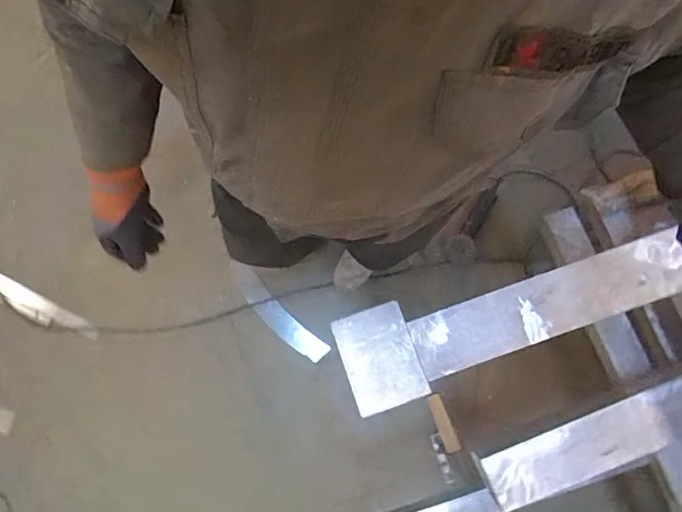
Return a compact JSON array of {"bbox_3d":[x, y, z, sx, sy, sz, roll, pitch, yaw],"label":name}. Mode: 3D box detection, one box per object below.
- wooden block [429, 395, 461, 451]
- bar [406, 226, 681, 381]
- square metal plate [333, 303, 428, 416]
[{"bbox_3d":[0.299,0.489,1.361,0.039,0.031,0.169,-14,52,-3],"label":"wooden block"},{"bbox_3d":[0.344,0.076,0.756,0.465,0.021,0.100,-20,81,2],"label":"bar"},{"bbox_3d":[0.063,0.165,0.761,0.116,0.013,0.157,-19,72,-1],"label":"square metal plate"}]

